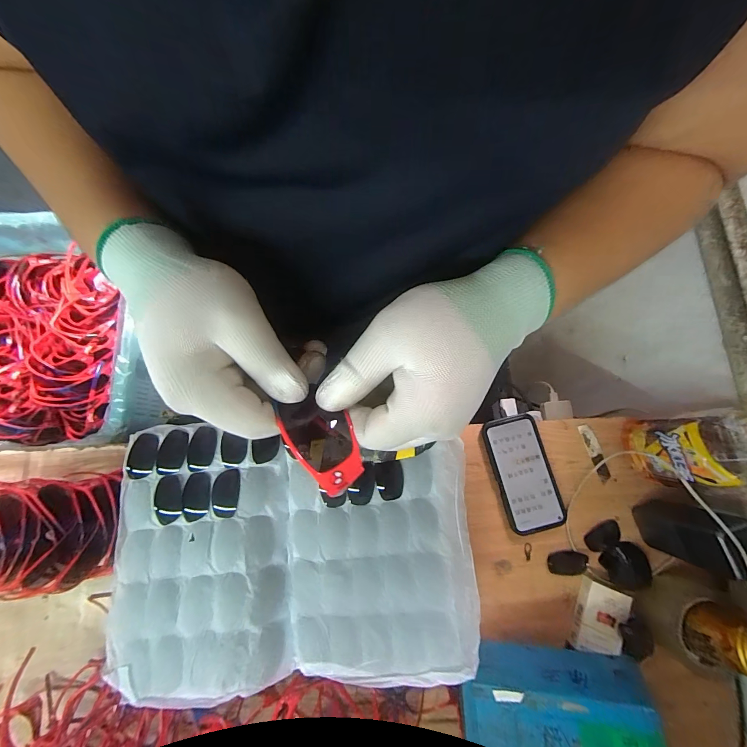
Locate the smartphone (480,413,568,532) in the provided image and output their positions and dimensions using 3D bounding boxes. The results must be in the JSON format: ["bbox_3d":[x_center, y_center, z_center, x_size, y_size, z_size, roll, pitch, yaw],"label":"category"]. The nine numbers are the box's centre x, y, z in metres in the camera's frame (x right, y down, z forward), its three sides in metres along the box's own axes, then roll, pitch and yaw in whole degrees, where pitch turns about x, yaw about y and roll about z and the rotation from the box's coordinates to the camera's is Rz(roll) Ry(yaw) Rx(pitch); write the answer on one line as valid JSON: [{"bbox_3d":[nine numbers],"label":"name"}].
[{"bbox_3d":[0.220,0.145,0.489,0.079,0.016,0.159,-14,79,-2],"label":"smartphone"}]

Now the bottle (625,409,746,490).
[{"bbox_3d":[0.411,0.097,0.403,0.090,0.205,0.092,-4,79,0],"label":"bottle"}]

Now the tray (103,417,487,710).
[{"bbox_3d":[-0.094,0.199,0.383,0.405,0.049,0.285,-1,79,0],"label":"tray"}]

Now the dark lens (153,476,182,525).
[{"bbox_3d":[-0.248,0.152,0.396,0.031,0.005,0.054,-1,79,0],"label":"dark lens"}]

